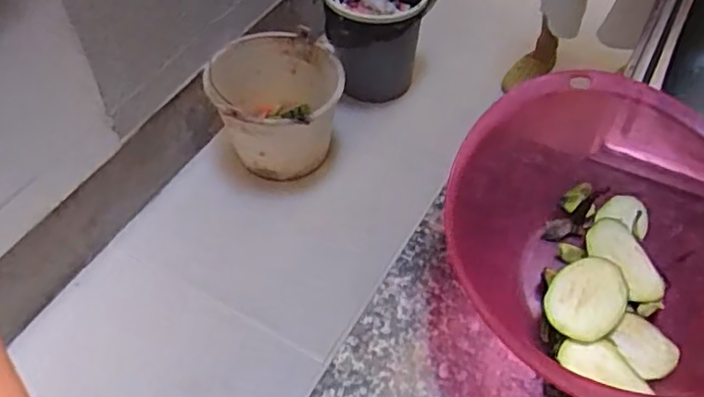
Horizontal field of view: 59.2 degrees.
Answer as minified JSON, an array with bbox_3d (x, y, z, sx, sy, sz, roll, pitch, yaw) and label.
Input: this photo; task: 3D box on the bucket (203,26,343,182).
[{"bbox_3d":[-0.185,-0.232,1.556,0.311,0.272,0.322,-1,52,1],"label":"bucket"}]

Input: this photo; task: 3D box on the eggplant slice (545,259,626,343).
[{"bbox_3d":[0.180,0.078,0.476,0.075,0.015,0.053,-35,59,-23],"label":"eggplant slice"}]

